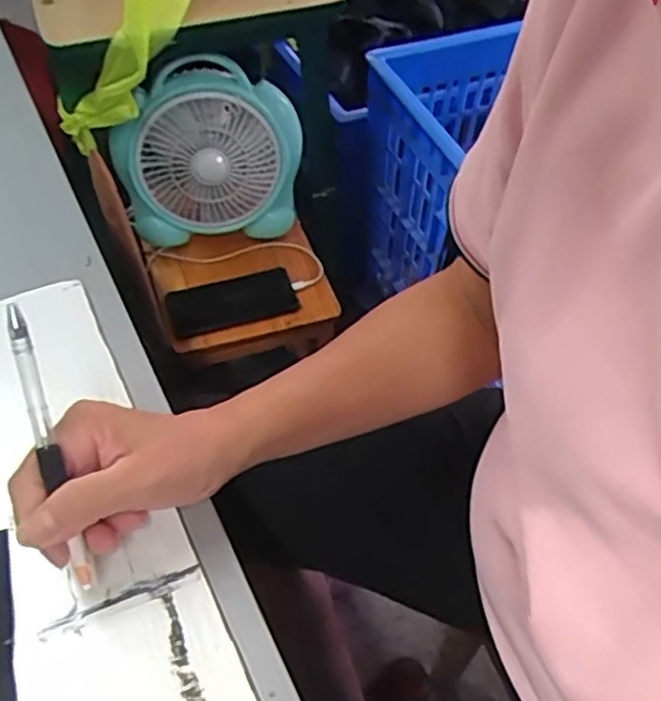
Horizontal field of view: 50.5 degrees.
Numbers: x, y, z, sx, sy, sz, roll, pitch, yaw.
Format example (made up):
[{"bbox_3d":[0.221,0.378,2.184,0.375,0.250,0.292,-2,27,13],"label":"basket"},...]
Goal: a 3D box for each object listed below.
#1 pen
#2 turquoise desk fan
[{"bbox_3d":[-0.137,0.050,0.341,0.012,0.144,0.013,-13,11,-9],"label":"pen"},{"bbox_3d":[-0.161,-0.262,0.937,0.239,0.216,0.094,-4,51,-5],"label":"turquoise desk fan"}]

